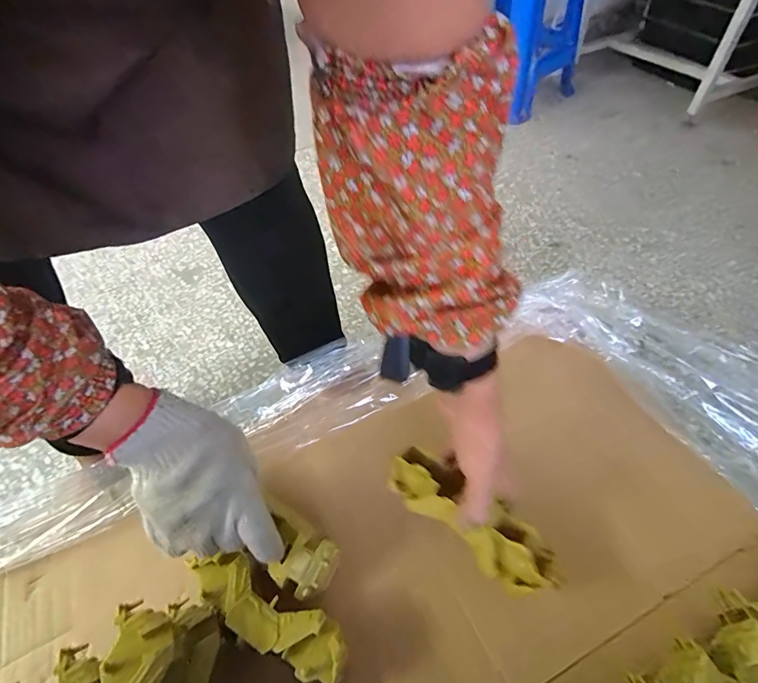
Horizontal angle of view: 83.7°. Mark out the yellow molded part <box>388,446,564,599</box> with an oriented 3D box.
[{"bbox_3d":[0.086,0.165,0.394,0.172,0.038,0.056,35,61,15],"label":"yellow molded part"}]

